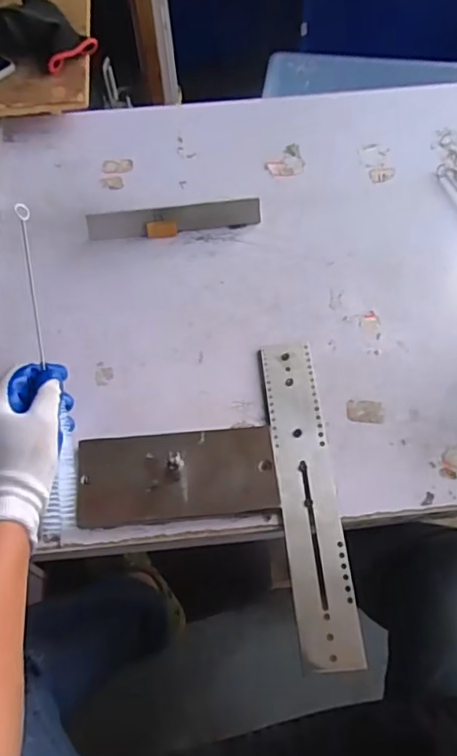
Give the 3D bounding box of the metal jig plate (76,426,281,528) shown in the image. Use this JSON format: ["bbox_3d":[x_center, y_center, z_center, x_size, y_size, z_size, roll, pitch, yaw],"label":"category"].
[{"bbox_3d":[-0.046,0.086,0.509,0.174,0.009,0.077,-3,60,-3],"label":"metal jig plate"}]

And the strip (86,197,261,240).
[{"bbox_3d":[-0.061,-0.185,0.663,0.200,0.030,0.010,-8,27,-9],"label":"strip"}]

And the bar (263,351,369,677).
[{"bbox_3d":[0.071,0.097,0.511,0.051,0.004,0.295,-4,60,-3],"label":"bar"}]

